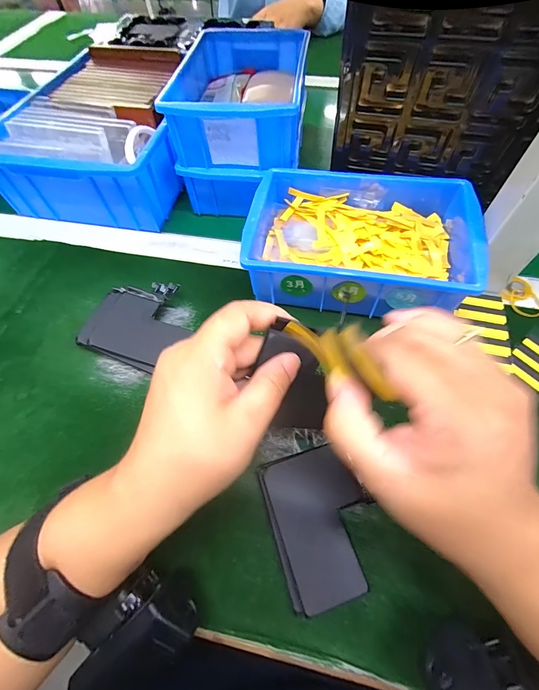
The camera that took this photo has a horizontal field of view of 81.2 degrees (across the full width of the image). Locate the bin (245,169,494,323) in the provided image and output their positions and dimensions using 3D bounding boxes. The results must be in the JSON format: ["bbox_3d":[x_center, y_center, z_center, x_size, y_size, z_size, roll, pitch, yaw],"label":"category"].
[{"bbox_3d":[0.083,-0.099,0.305,0.200,0.061,0.148,11,61,8],"label":"bin"}]

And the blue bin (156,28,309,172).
[{"bbox_3d":[-0.027,-0.280,0.356,0.124,0.064,0.193,6,60,5],"label":"blue bin"}]

